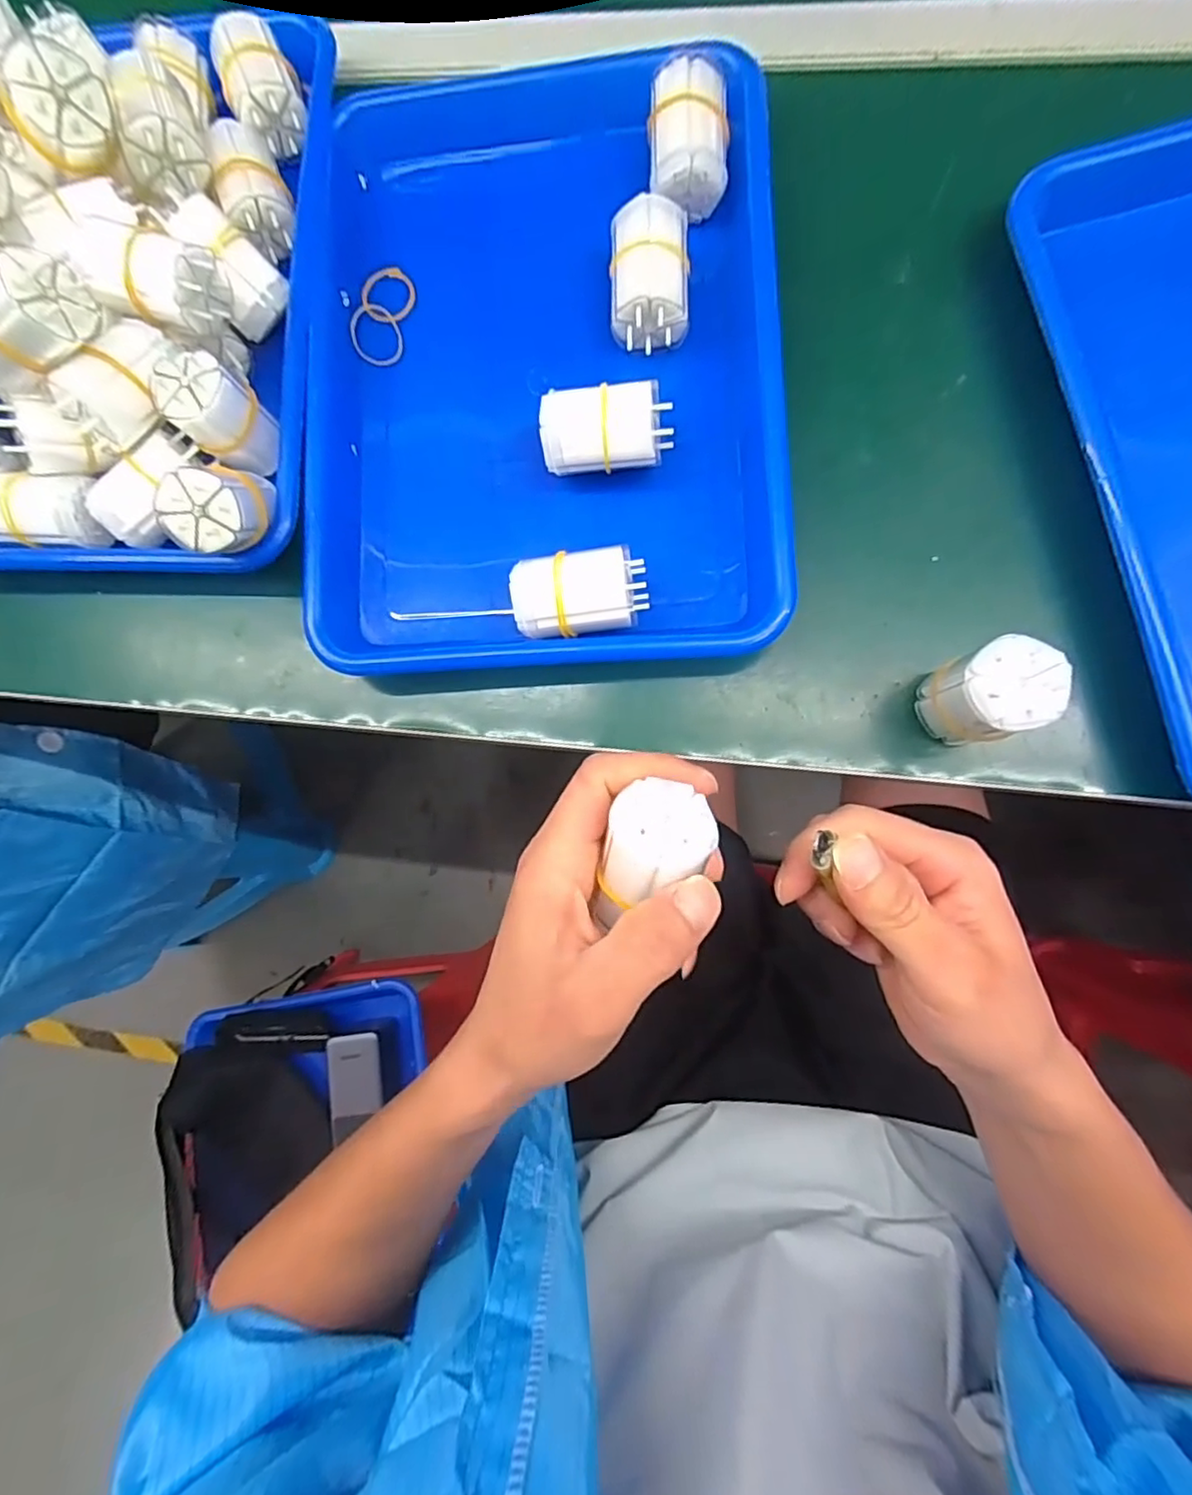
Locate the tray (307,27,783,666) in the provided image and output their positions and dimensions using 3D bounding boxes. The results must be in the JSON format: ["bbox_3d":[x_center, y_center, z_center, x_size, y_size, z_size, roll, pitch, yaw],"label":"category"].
[{"bbox_3d":[-0.030,-0.219,0.339,0.245,0.052,0.348,-2,85,7],"label":"tray"}]

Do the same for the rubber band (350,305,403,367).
[{"bbox_3d":[-0.126,-0.237,0.361,0.028,0.004,0.036,-12,89,-10],"label":"rubber band"}]

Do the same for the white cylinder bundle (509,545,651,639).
[{"bbox_3d":[-0.007,-0.074,0.317,0.065,0.046,0.039,-7,84,5],"label":"white cylinder bundle"}]

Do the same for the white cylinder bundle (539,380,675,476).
[{"bbox_3d":[0.007,-0.159,0.324,0.065,0.040,0.038,-6,84,5],"label":"white cylinder bundle"}]

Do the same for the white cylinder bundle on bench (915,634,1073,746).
[{"bbox_3d":[0.171,-0.024,0.277,0.038,0.058,0.037,-1,81,8],"label":"white cylinder bundle on bench"}]

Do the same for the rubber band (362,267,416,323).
[{"bbox_3d":[-0.120,-0.262,0.364,0.032,0.004,0.033,0,82,-3],"label":"rubber band"}]

